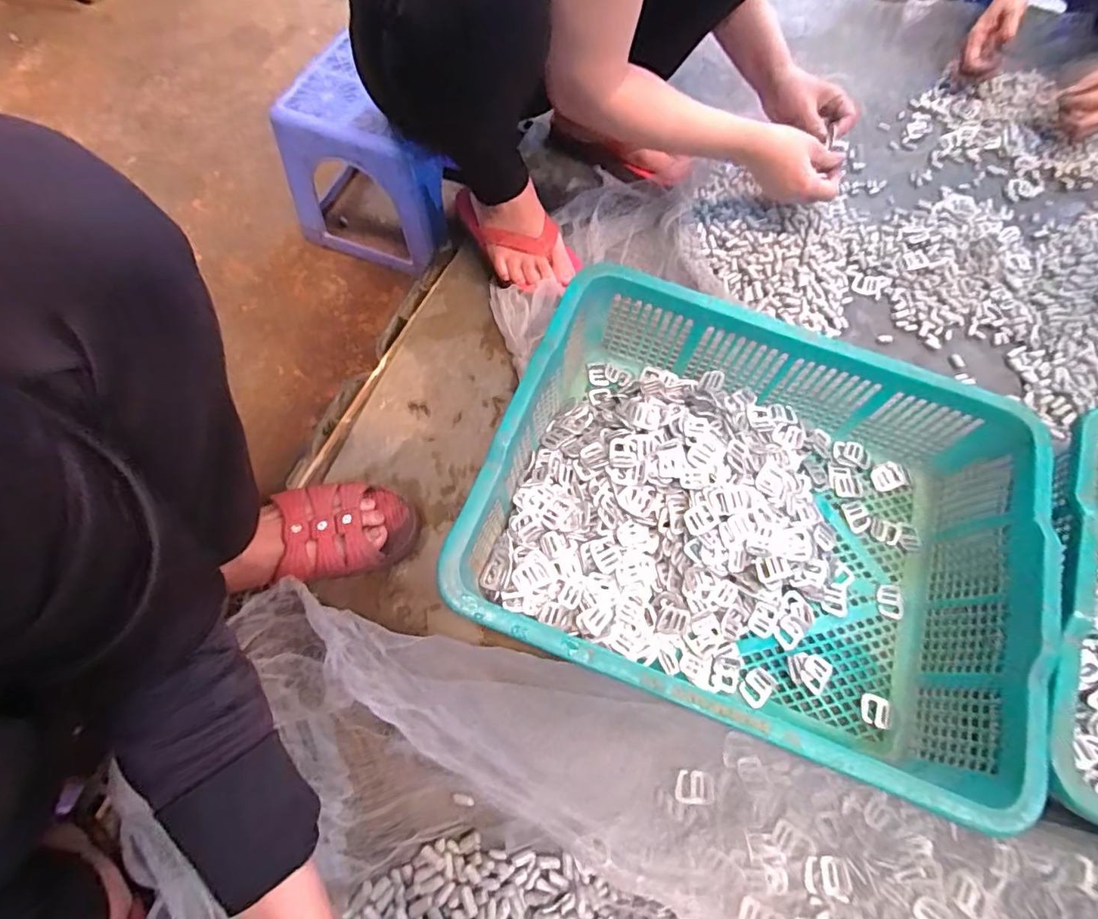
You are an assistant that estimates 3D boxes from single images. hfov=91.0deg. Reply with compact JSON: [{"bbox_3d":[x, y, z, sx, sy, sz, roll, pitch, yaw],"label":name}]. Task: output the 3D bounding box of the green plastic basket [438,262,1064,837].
[{"bbox_3d":[0.184,0.054,0.505,0.456,0.126,0.362,20,67,7],"label":"green plastic basket"}]

